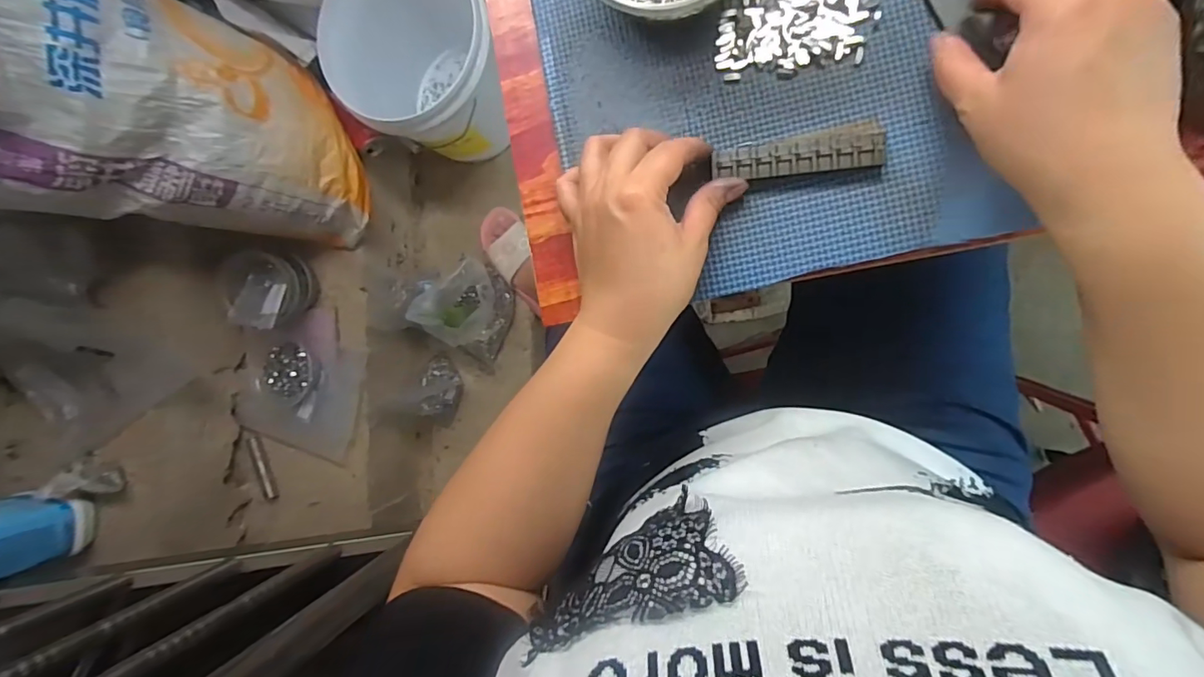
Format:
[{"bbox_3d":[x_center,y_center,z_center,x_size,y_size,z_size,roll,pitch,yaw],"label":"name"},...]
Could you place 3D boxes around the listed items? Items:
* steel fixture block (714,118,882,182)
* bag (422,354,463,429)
[{"bbox_3d":[0.116,-0.111,0.311,0.097,0.011,0.028,-6,89,9],"label":"steel fixture block"},{"bbox_3d":[-0.321,0.101,1.003,0.081,0.042,0.133,2,91,10],"label":"bag"}]

